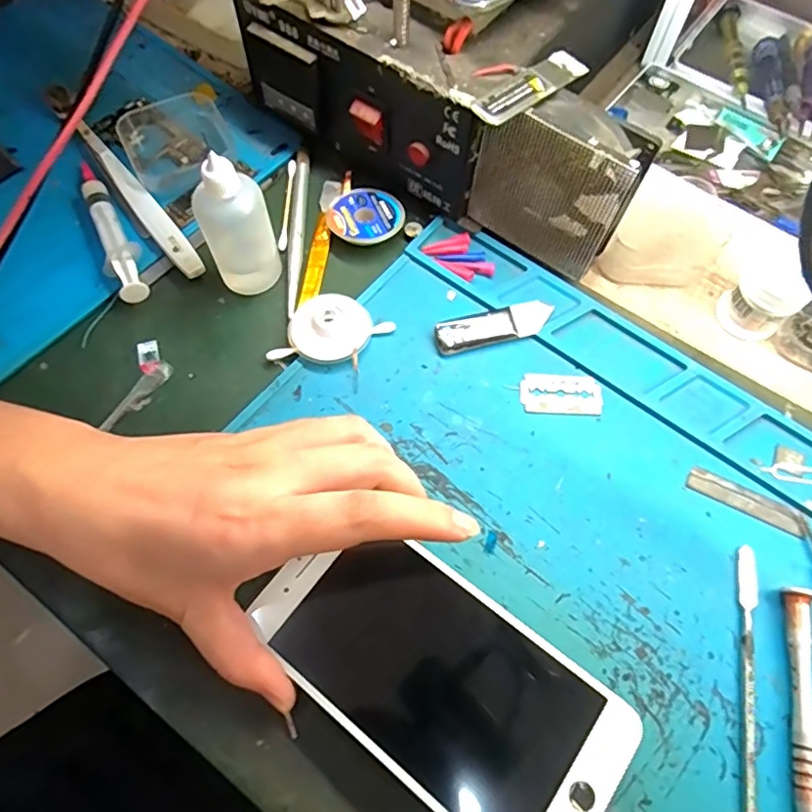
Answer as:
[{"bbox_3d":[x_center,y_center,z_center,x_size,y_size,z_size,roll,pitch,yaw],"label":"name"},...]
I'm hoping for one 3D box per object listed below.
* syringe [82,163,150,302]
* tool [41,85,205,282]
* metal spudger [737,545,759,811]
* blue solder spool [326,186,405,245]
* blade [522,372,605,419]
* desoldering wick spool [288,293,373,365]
[{"bbox_3d":[-0.172,-0.100,0.331,0.022,0.017,0.100,-30,69,-13],"label":"syringe"},{"bbox_3d":[-0.177,-0.141,0.353,0.015,0.012,0.182,-36,71,-15],"label":"tool"},{"bbox_3d":[0.140,0.143,0.232,0.008,0.004,0.170,13,67,6],"label":"metal spudger"},{"bbox_3d":[-0.023,-0.112,0.341,0.044,0.011,0.040,0,66,0],"label":"blue solder spool"},{"bbox_3d":[0.082,-0.007,0.300,0.042,0.004,0.023,2,66,1],"label":"blade"},{"bbox_3d":[-0.041,-0.042,0.311,0.043,0.012,0.039,-16,67,-7],"label":"desoldering wick spool"}]

